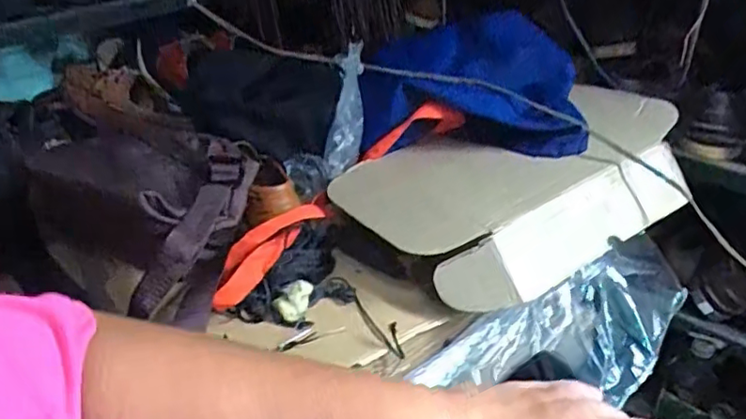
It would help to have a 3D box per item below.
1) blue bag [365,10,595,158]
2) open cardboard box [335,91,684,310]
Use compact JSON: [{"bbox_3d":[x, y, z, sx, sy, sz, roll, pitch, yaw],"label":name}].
[{"bbox_3d":[0.120,-0.162,0.723,0.242,0.094,0.256,2,32,10],"label":"blue bag"},{"bbox_3d":[0.162,-0.031,0.631,0.381,0.078,0.225,-20,35,-25],"label":"open cardboard box"}]

